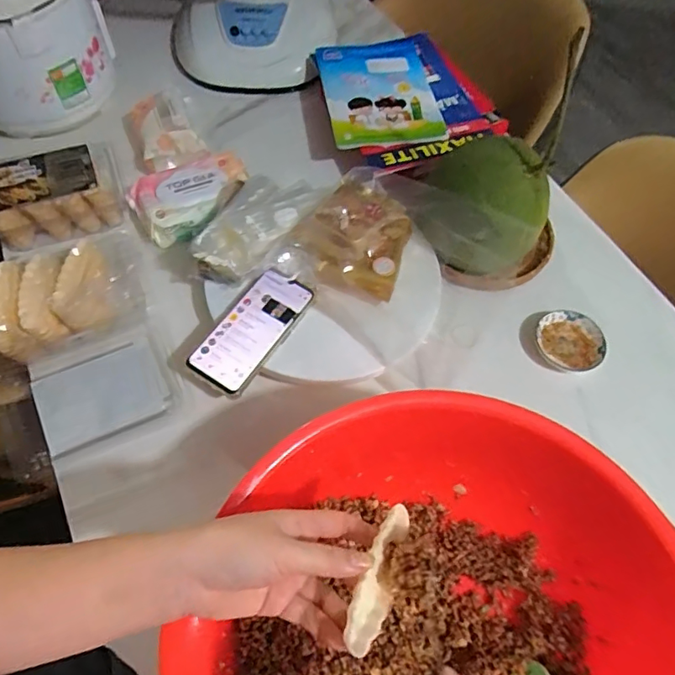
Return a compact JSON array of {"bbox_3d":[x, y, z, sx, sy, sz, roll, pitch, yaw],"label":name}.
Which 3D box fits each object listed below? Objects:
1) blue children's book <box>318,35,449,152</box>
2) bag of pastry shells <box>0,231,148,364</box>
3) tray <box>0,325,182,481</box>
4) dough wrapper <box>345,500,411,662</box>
[{"bbox_3d":[0.064,-0.403,0.863,0.172,0.016,0.266,-7,58,-6],"label":"blue children's book"},{"bbox_3d":[-0.333,-0.053,0.656,0.174,0.062,0.117,-22,64,-14],"label":"bag of pastry shells"},{"bbox_3d":[-0.294,0.063,0.629,0.189,0.032,0.133,-26,65,-16],"label":"tray"},{"bbox_3d":[0.029,0.160,0.363,0.008,0.035,0.104,-13,32,35],"label":"dough wrapper"}]

